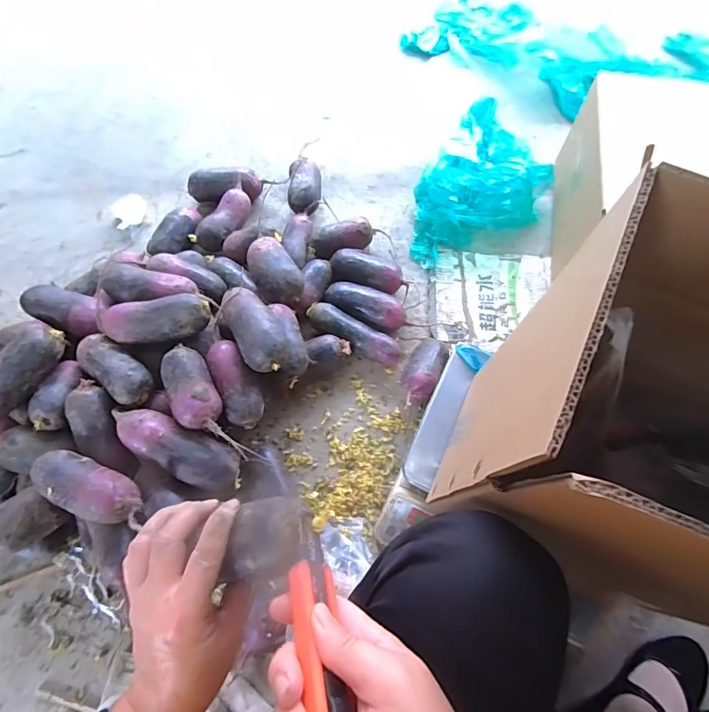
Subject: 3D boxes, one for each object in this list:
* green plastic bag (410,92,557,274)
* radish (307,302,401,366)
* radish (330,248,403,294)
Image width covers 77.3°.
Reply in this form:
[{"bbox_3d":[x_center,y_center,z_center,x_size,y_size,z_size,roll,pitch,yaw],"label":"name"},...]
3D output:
[{"bbox_3d":[0.261,-0.334,0.872,0.234,0.092,0.348,27,72,8],"label":"green plastic bag"},{"bbox_3d":[-0.002,-0.037,0.757,0.173,0.049,0.054,27,71,10],"label":"radish"},{"bbox_3d":[0.022,-0.148,0.790,0.132,0.055,0.068,13,69,5],"label":"radish"}]

